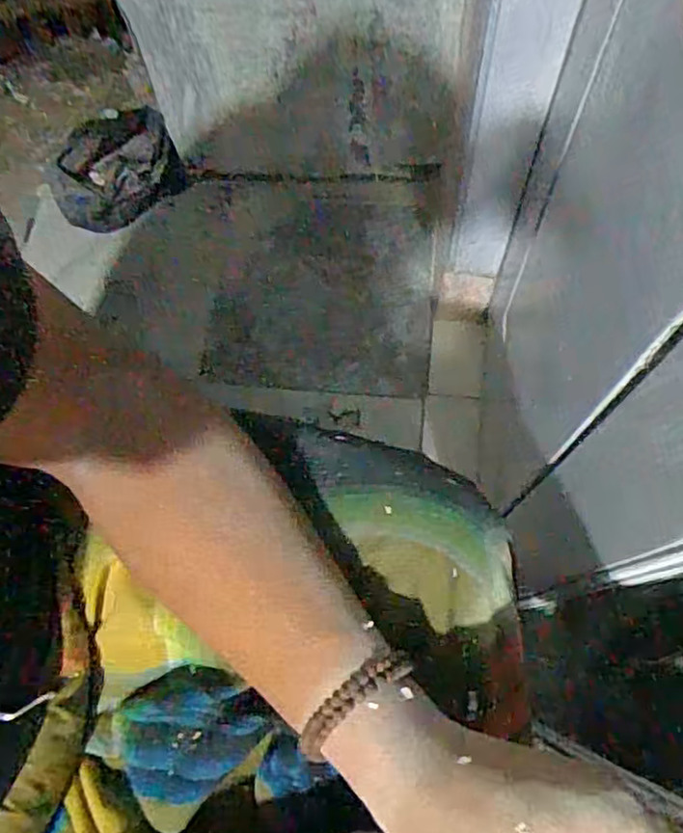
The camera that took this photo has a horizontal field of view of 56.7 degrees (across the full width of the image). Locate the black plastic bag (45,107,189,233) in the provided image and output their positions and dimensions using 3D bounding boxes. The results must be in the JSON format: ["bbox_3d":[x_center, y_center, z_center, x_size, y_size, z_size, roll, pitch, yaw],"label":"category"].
[{"bbox_3d":[-0.484,-0.526,1.359,0.268,0.096,0.232,-26,71,-7],"label":"black plastic bag"}]

